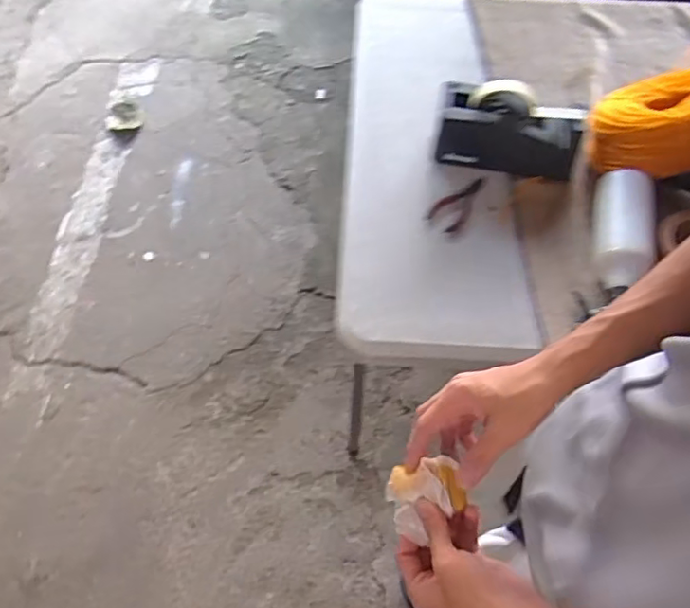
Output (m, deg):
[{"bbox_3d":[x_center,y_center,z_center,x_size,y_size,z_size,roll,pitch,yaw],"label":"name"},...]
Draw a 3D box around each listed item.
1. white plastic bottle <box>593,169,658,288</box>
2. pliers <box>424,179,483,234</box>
[{"bbox_3d":[0.364,-0.094,0.780,0.071,0.059,0.167,10,62,6],"label":"white plastic bottle"},{"bbox_3d":[0.165,-0.144,0.860,0.051,0.007,0.107,37,68,17],"label":"pliers"}]

